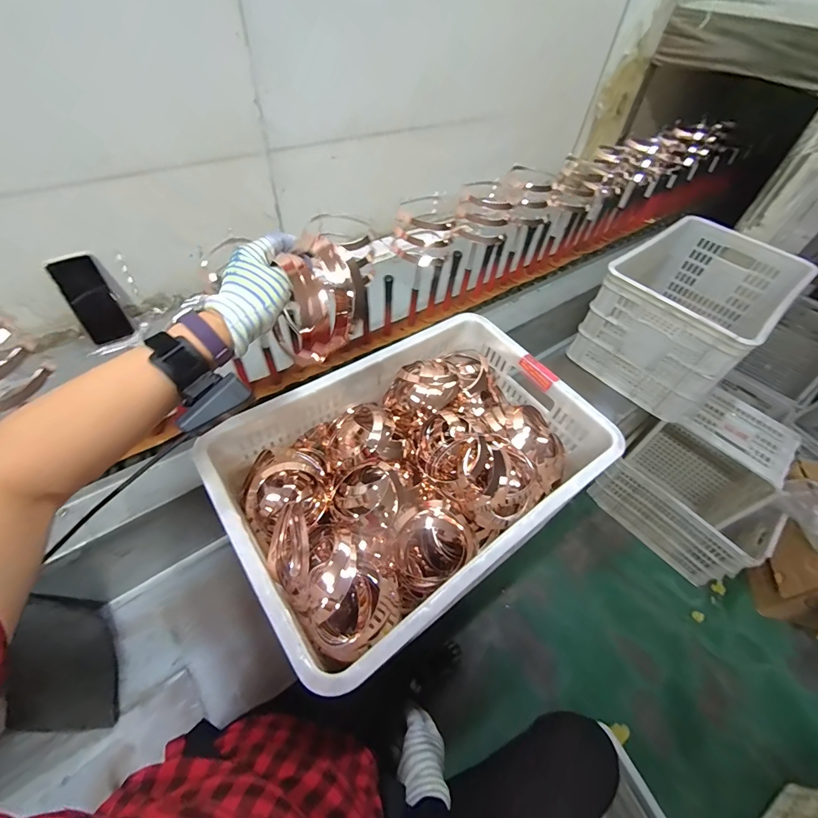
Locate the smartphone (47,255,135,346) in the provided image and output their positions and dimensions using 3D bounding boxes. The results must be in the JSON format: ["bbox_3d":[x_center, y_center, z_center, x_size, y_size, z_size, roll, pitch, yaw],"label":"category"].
[{"bbox_3d":[-0.637,-0.216,0.785,0.012,0.179,0.076,36,54,23],"label":"smartphone"}]

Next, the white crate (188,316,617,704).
[{"bbox_3d":[0.016,0.086,0.589,0.524,0.148,0.355,-26,56,-27],"label":"white crate"}]

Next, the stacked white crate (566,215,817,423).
[{"bbox_3d":[0.757,-0.271,1.086,0.514,0.290,0.363,-32,59,-30],"label":"stacked white crate"}]

